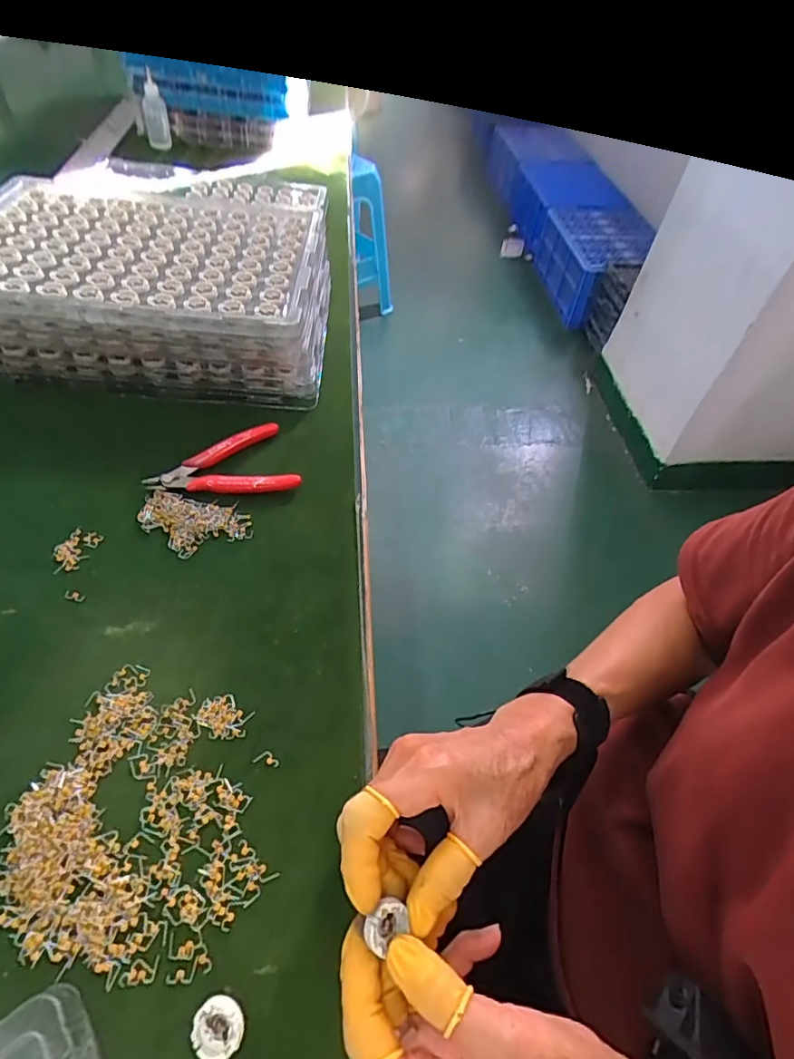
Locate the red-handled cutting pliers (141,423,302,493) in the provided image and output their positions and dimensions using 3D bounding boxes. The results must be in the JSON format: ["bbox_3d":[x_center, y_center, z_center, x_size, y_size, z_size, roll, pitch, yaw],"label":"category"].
[{"bbox_3d":[-0.152,-0.052,0.451,0.118,0.014,0.078,-17,55,-18],"label":"red-handled cutting pliers"}]

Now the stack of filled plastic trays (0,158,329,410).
[{"bbox_3d":[-0.257,-0.255,0.553,0.356,0.089,0.260,2,51,-4],"label":"stack of filled plastic trays"}]

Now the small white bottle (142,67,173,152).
[{"bbox_3d":[-0.414,-0.715,0.889,0.040,0.103,0.034,-13,54,-15],"label":"small white bottle"}]

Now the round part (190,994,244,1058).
[{"bbox_3d":[-0.083,0.231,0.241,0.022,0.011,0.022,3,51,-3],"label":"round part"}]

